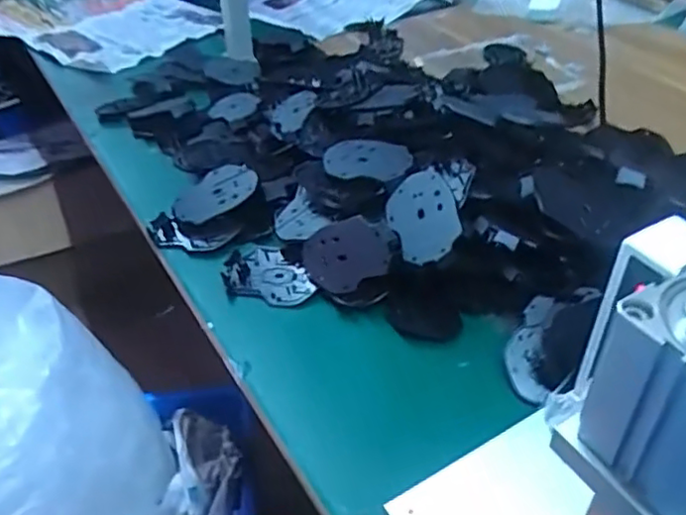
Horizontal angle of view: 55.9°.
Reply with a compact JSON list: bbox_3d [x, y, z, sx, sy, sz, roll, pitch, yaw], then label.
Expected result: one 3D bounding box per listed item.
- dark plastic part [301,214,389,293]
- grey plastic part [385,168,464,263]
[{"bbox_3d":[0.001,-0.001,0.682,0.106,0.069,0.012,-29,-1,40],"label":"dark plastic part"},{"bbox_3d":[0.084,-0.042,0.666,0.069,0.012,0.109,-28,51,11],"label":"grey plastic part"}]

